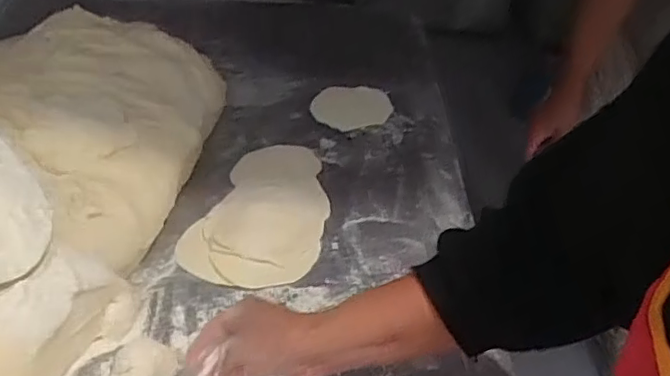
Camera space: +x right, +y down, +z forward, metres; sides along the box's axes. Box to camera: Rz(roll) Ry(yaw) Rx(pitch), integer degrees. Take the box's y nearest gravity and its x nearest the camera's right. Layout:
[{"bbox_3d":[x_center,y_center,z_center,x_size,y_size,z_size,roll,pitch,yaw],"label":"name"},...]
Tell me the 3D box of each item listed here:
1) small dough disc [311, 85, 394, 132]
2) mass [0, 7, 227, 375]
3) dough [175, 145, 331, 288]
[{"bbox_3d":[0.026,-0.126,0.940,0.124,0.011,0.113,3,41,-3],"label":"small dough disc"},{"bbox_3d":[-0.355,0.001,0.661,0.331,0.136,0.588,5,41,0],"label":"mass"},{"bbox_3d":[-0.082,0.022,0.753,0.148,0.019,0.249,13,41,9],"label":"dough"}]

